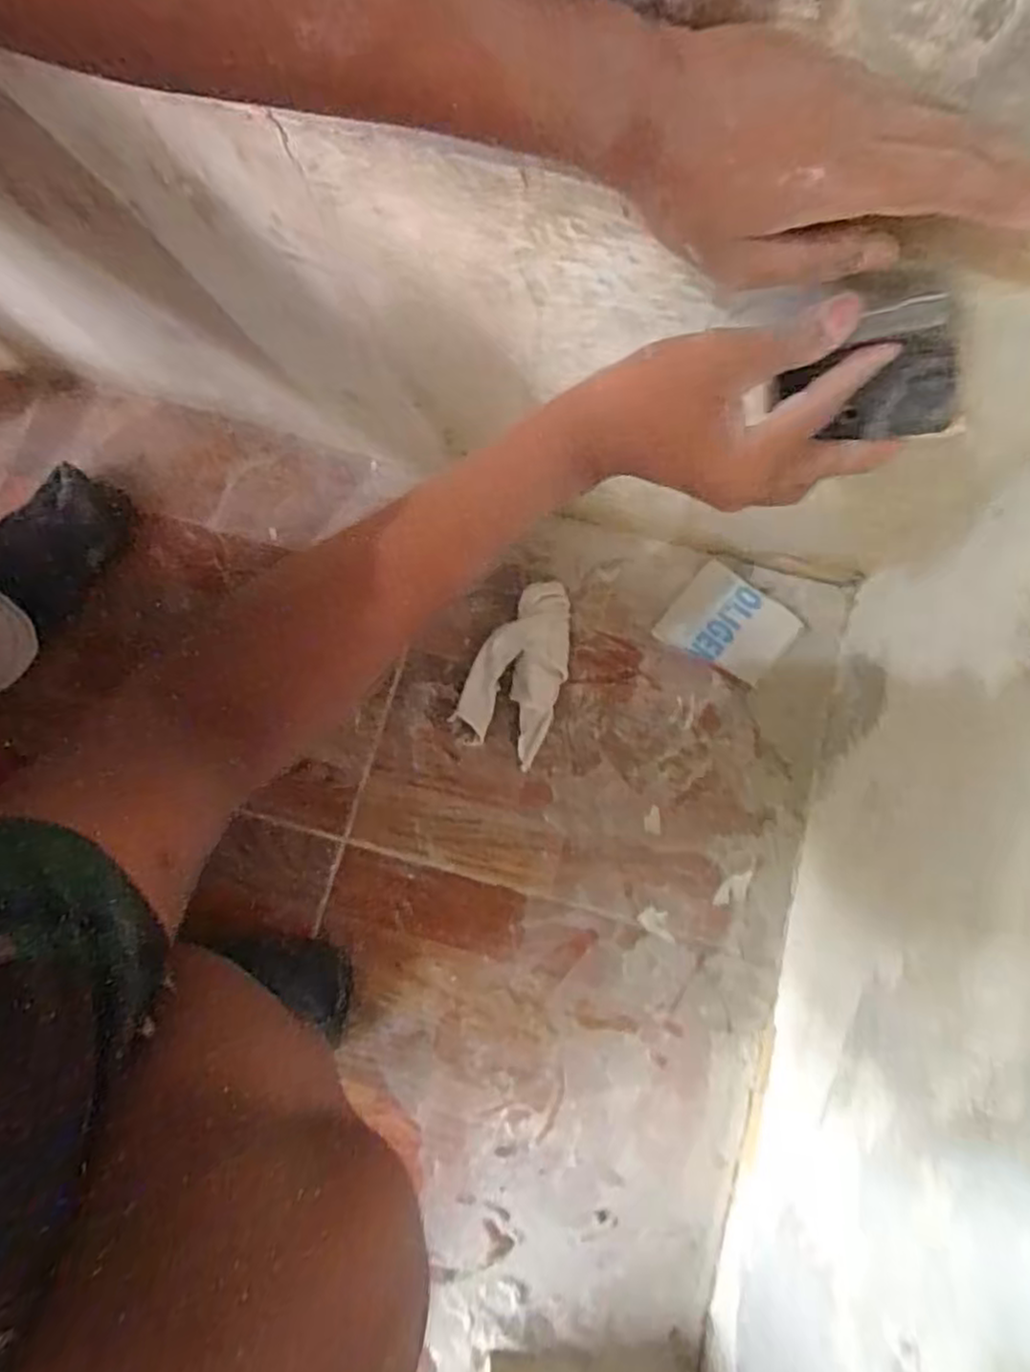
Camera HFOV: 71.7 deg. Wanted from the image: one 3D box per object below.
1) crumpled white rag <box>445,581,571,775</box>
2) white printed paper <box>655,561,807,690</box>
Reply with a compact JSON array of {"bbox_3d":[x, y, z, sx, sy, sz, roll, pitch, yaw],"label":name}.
[{"bbox_3d":[0.008,-0.016,0.596,0.076,0.048,0.145,25,79,5],"label":"crumpled white rag"},{"bbox_3d":[0.186,-0.053,0.617,0.105,0.014,0.078,29,79,6],"label":"white printed paper"}]

